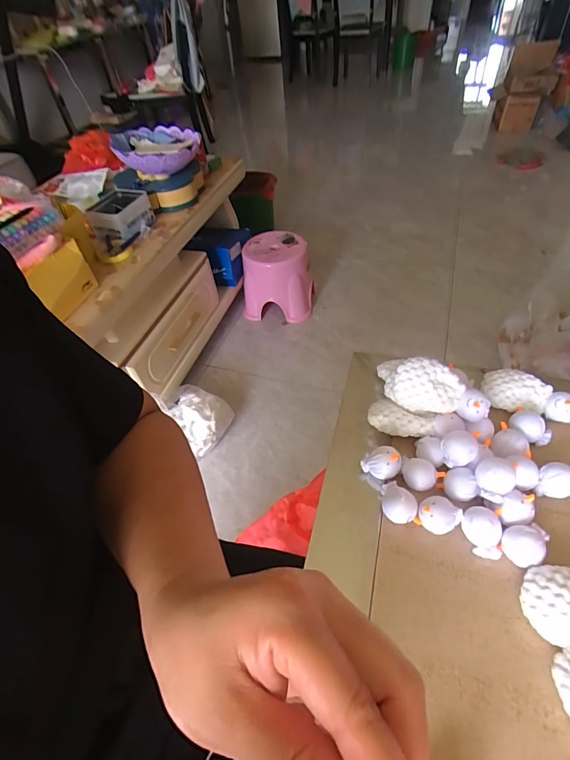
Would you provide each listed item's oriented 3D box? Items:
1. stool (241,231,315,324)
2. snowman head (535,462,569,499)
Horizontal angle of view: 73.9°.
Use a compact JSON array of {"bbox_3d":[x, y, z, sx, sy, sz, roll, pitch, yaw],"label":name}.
[{"bbox_3d":[-0.017,-0.397,1.479,0.266,0.257,0.242,5,49,10],"label":"stool"},{"bbox_3d":[0.203,0.074,0.284,0.024,0.022,0.020,9,50,13],"label":"snowman head"}]

